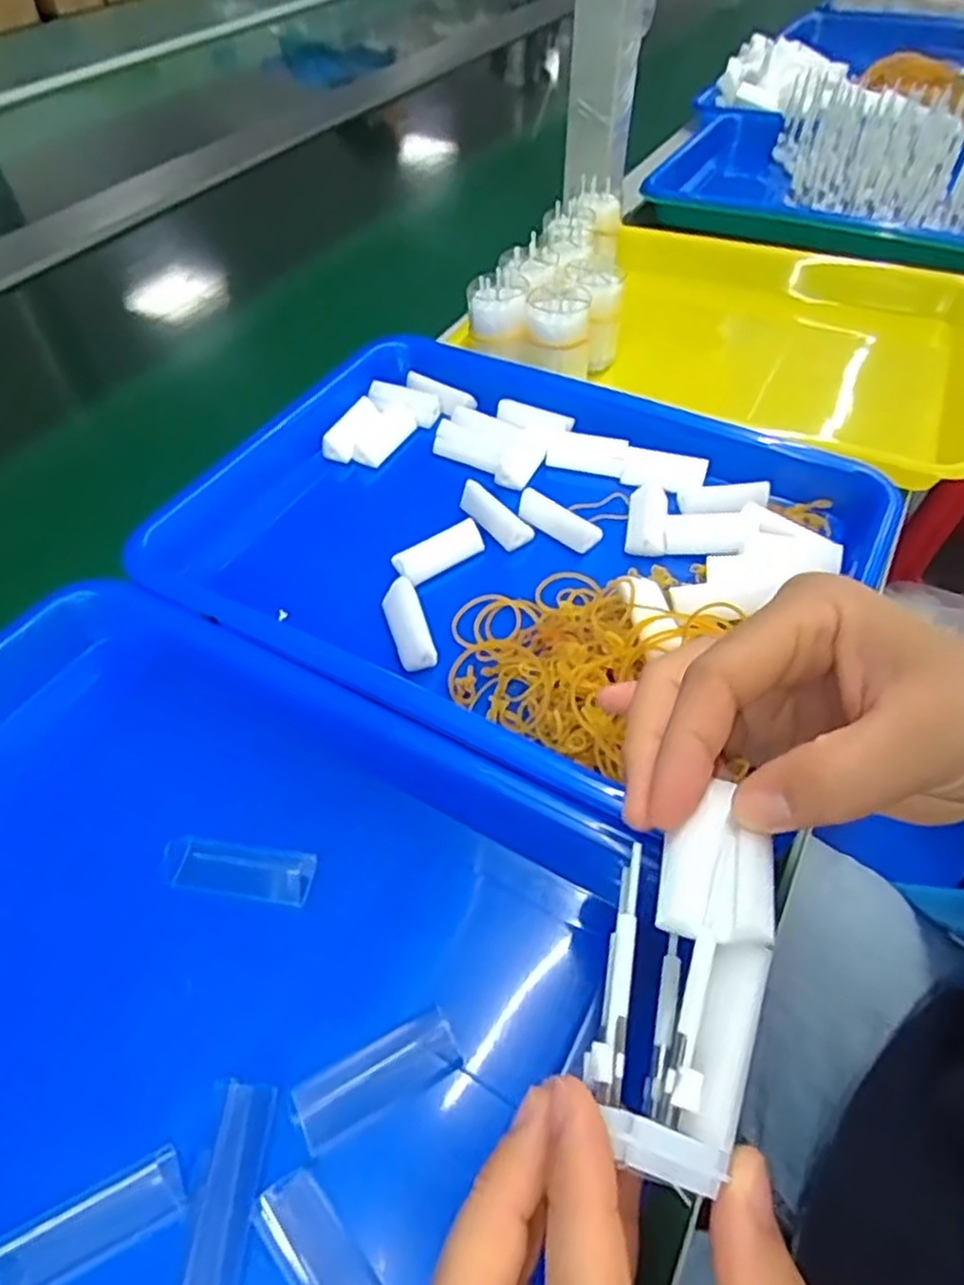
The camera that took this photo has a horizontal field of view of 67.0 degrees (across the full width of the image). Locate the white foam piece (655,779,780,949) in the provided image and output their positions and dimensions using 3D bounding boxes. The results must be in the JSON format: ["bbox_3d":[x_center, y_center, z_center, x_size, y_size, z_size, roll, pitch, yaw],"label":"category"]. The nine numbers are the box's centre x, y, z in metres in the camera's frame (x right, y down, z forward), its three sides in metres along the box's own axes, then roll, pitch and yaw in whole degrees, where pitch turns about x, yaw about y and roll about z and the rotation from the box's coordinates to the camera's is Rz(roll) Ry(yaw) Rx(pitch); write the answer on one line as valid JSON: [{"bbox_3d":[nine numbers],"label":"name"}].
[{"bbox_3d":[0.062,0.056,0.192,0.026,0.009,0.043,9,52,10],"label":"white foam piece"}]

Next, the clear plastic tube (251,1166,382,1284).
[{"bbox_3d":[-0.043,0.178,0.206,0.018,0.007,0.054,-37,59,-25],"label":"clear plastic tube"}]

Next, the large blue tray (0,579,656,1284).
[{"bbox_3d":[-0.116,0.118,0.254,0.322,0.042,0.243,23,55,20],"label":"large blue tray"}]

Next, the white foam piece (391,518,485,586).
[{"bbox_3d":[-0.022,-0.045,0.373,0.047,0.017,0.015,-31,56,-21],"label":"white foam piece"}]

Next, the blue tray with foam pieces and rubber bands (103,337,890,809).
[{"bbox_3d":[0.011,-0.055,0.382,0.345,0.045,0.247,23,55,20],"label":"blue tray with foam pieces and rubber bands"}]

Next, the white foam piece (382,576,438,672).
[{"bbox_3d":[-0.034,-0.009,0.341,0.017,0.013,0.046,-16,52,-11],"label":"white foam piece"}]

